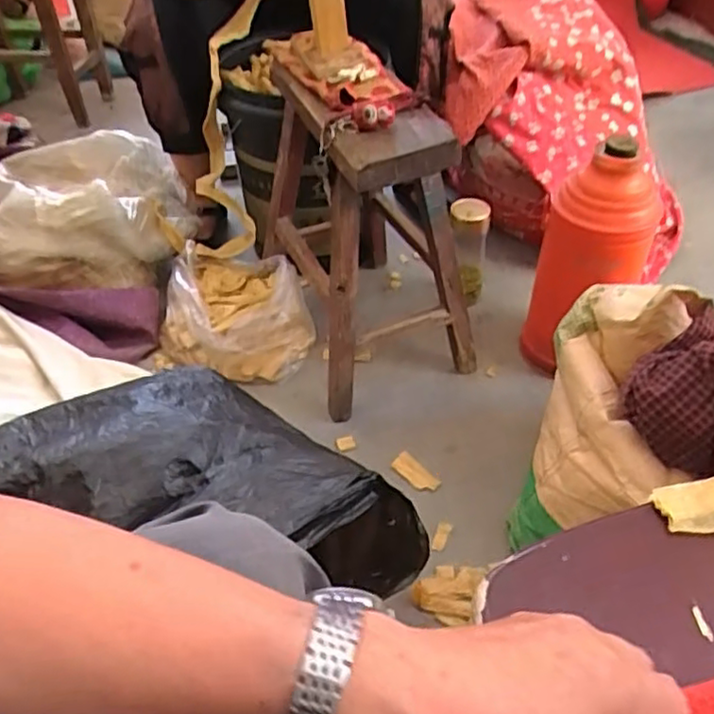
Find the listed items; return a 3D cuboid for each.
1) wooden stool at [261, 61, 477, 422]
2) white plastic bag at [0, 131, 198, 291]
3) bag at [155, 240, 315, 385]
[{"bbox_3d":[0.005,-0.210,1.061,0.244,0.408,0.377,-16,45,-14],"label":"wooden stool"},{"bbox_3d":[-0.505,-0.300,1.270,0.357,0.137,0.393,-14,45,-12],"label":"white plastic bag"},{"bbox_3d":[-0.209,-0.087,1.185,0.265,0.106,0.278,3,44,6],"label":"bag"}]

